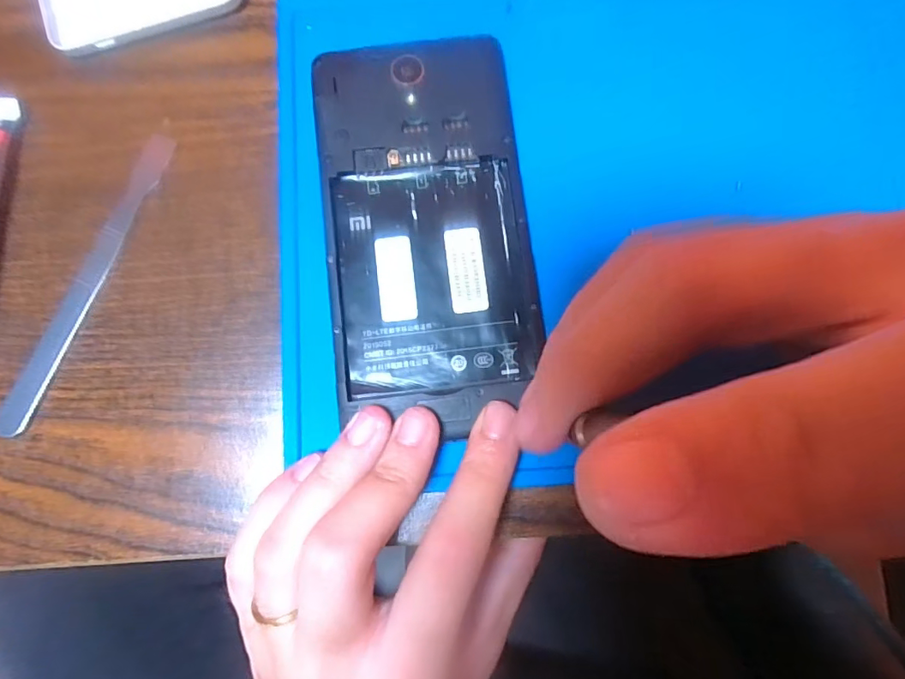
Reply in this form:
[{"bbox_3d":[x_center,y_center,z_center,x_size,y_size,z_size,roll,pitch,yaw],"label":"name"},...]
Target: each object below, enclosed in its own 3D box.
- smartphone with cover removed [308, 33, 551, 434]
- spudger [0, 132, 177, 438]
[{"bbox_3d":[-0.009,-0.041,0.180,0.071,0.005,0.138,-7,82,-1],"label":"smartphone with cover removed"},{"bbox_3d":[-0.134,-0.022,0.185,0.012,0.004,0.120,23,83,3],"label":"spudger"}]

